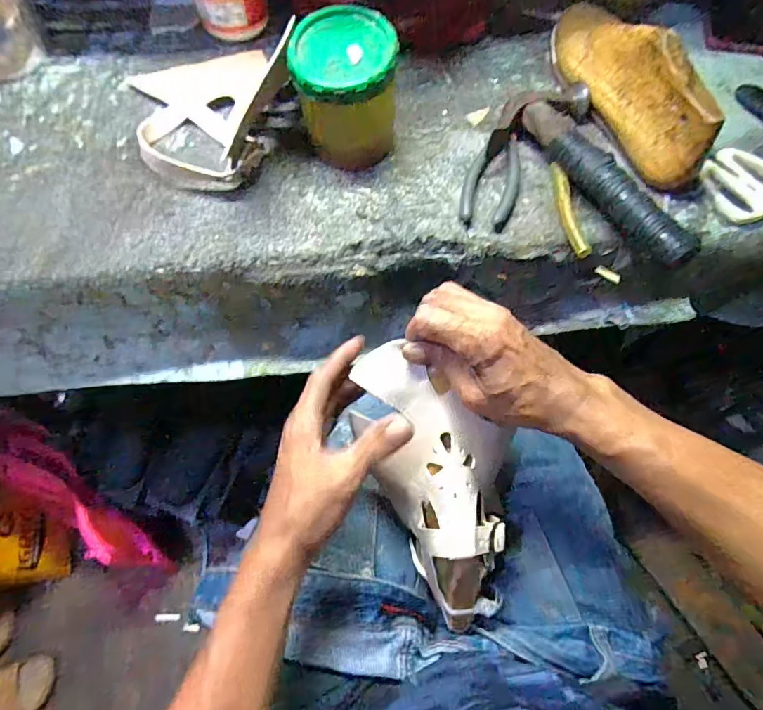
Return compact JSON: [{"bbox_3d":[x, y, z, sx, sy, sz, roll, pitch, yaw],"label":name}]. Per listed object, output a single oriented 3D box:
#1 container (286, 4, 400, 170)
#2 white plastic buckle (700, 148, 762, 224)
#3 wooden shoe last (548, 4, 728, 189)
[{"bbox_3d":[-0.032,-0.240,0.455,0.092,0.107,0.096,3,66,1],"label":"container"},{"bbox_3d":[0.353,-0.169,0.475,0.077,0.010,0.076,-31,70,-13],"label":"white plastic buckle"},{"bbox_3d":[0.244,-0.281,0.482,0.067,0.089,0.248,-14,67,-7],"label":"wooden shoe last"}]

